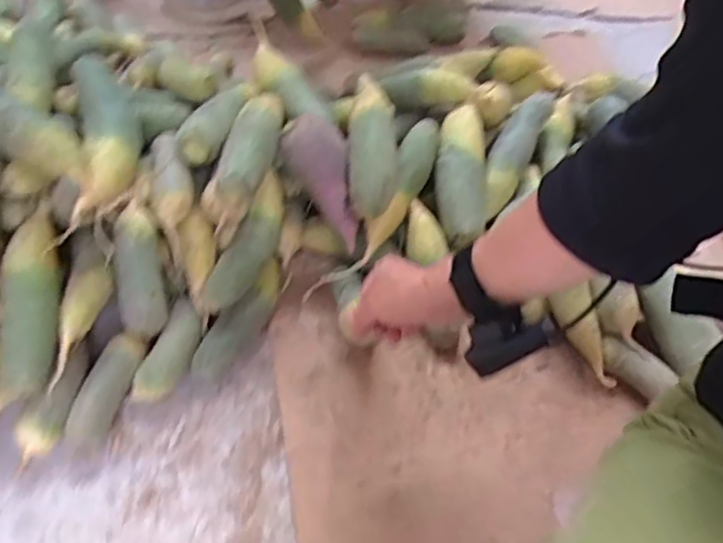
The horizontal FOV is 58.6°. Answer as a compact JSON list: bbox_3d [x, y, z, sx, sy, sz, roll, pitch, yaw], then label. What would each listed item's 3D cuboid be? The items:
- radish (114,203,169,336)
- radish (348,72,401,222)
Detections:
[{"bbox_3d":[-0.257,-0.002,0.750,0.051,0.156,0.041,-4,11,-6],"label":"radish"},{"bbox_3d":[0.015,-0.169,0.819,0.063,0.057,0.212,1,69,-1],"label":"radish"}]

